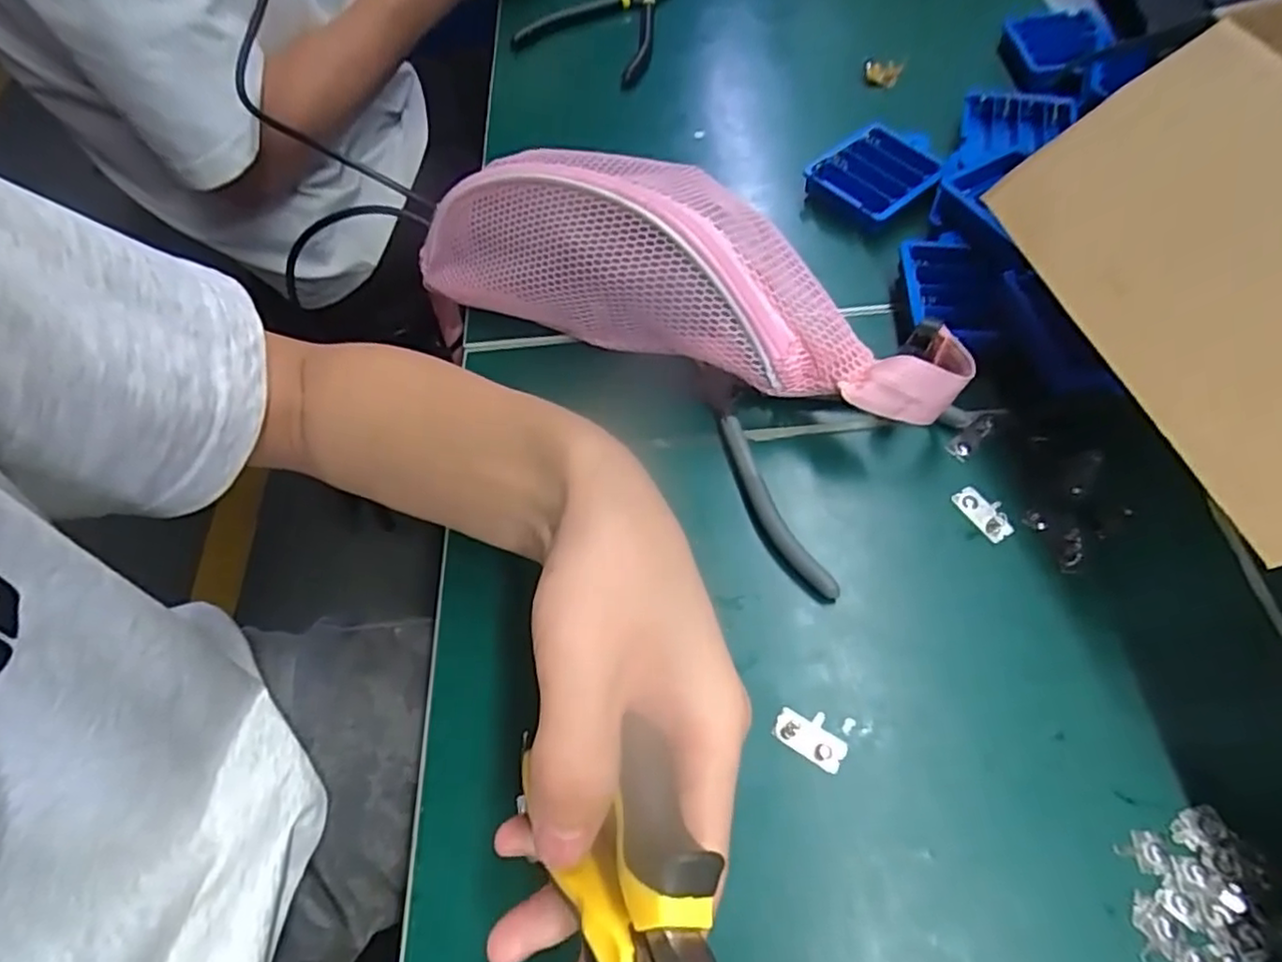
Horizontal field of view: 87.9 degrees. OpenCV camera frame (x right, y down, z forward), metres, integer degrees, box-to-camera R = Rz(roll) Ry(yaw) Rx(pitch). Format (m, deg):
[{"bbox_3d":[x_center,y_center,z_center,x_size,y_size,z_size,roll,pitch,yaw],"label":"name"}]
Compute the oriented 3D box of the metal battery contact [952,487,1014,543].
[{"bbox_3d":[0.165,0.015,0.319,0.015,0.005,0.029,-30,63,-13],"label":"metal battery contact"}]

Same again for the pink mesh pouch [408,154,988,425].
[{"bbox_3d":[0.007,-0.105,0.346,0.315,0.094,0.067,19,63,14],"label":"pink mesh pouch"}]

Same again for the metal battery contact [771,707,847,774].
[{"bbox_3d":[0.071,0.105,0.275,0.030,0.004,0.017,31,67,20],"label":"metal battery contact"}]

